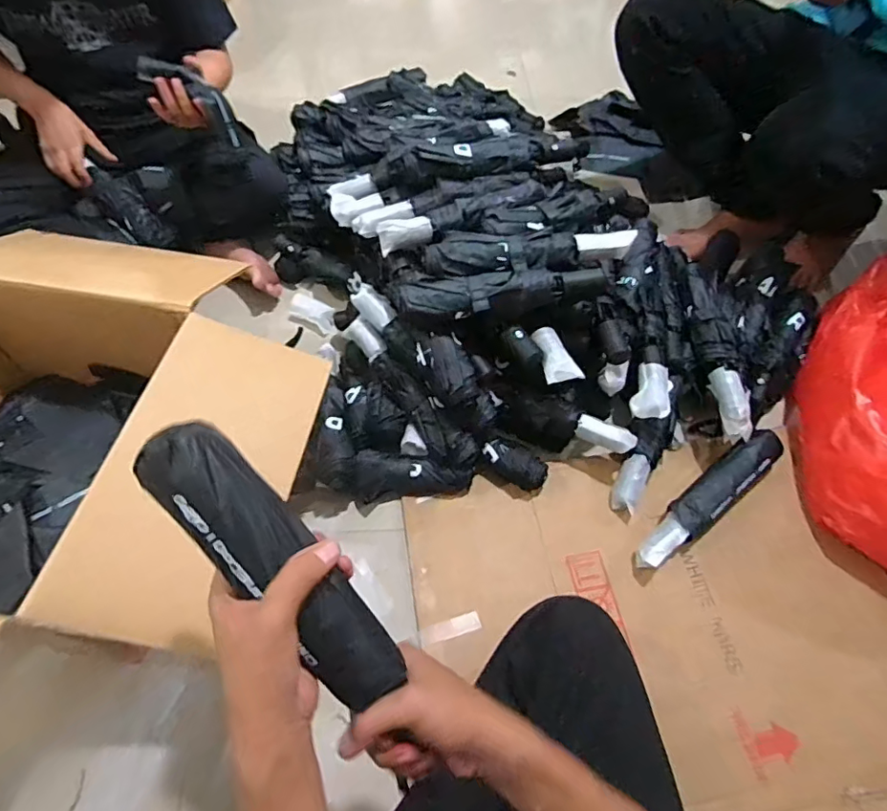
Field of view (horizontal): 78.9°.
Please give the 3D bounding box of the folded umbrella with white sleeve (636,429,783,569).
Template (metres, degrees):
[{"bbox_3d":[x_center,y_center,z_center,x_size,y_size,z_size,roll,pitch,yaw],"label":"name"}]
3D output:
[{"bbox_3d":[0.376,0.128,0.761,0.281,0.048,0.059,-33,63,-21],"label":"folded umbrella with white sleeve"}]

